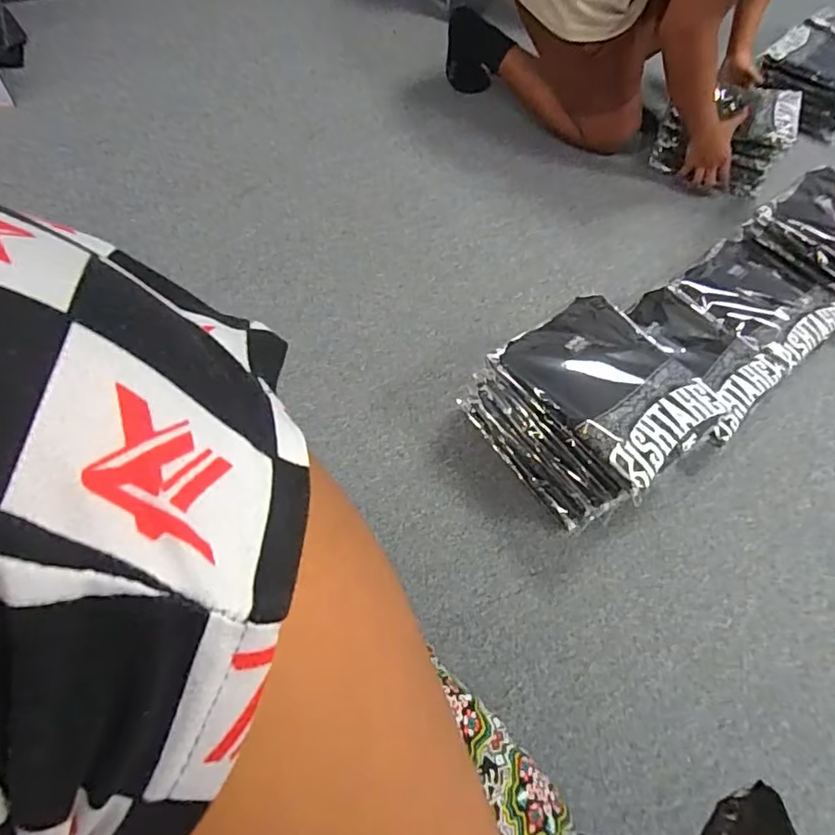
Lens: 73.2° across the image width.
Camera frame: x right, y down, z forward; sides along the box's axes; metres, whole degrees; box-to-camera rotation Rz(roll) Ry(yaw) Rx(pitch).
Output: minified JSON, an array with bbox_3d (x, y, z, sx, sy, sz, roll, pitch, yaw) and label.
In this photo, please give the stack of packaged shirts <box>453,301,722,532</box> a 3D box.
[{"bbox_3d":[0.267,-0.007,0.911,0.225,0.222,0.290,-31,68,-21],"label":"stack of packaged shirts"}]

